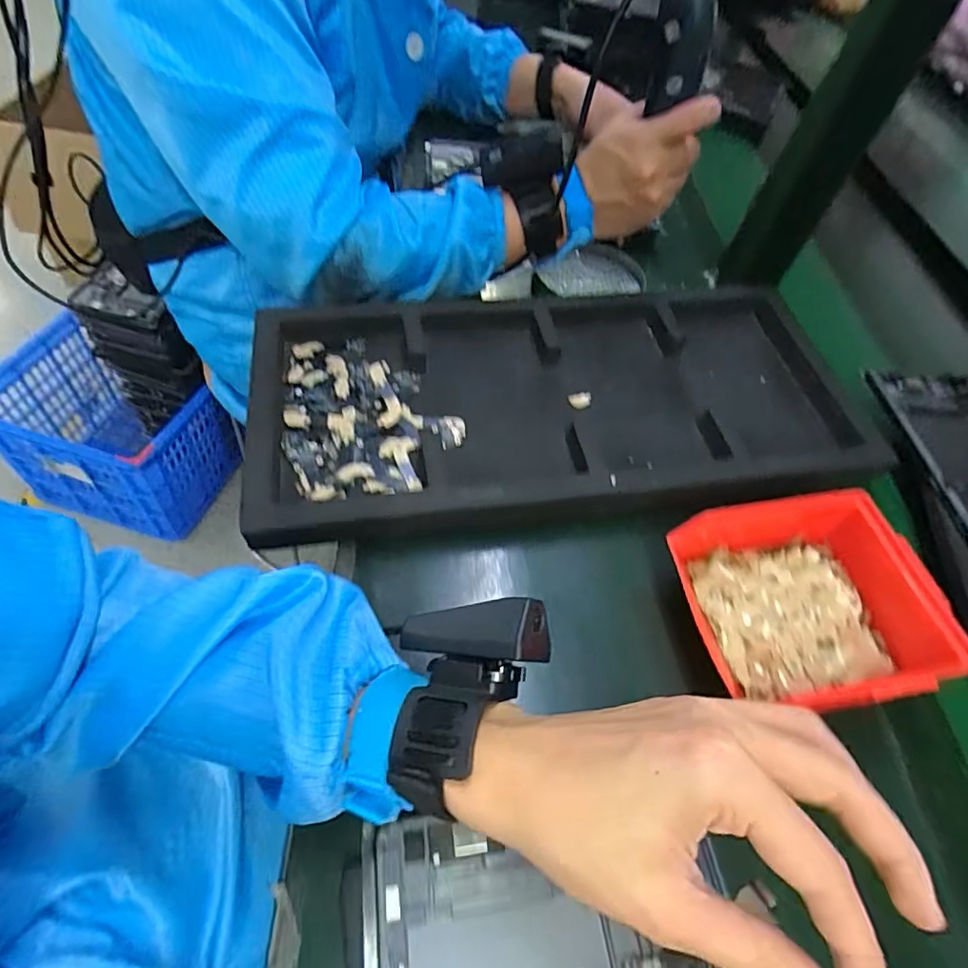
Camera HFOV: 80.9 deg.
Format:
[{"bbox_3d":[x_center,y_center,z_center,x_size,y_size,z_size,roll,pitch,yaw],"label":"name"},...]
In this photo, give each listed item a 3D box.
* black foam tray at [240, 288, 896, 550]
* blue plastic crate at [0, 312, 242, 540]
[{"bbox_3d":[0.060,-0.073,0.464,0.476,0.029,0.221,-6,55,-9],"label":"black foam tray"},{"bbox_3d":[-0.723,-0.107,1.139,0.350,0.276,0.273,17,54,3],"label":"blue plastic crate"}]

